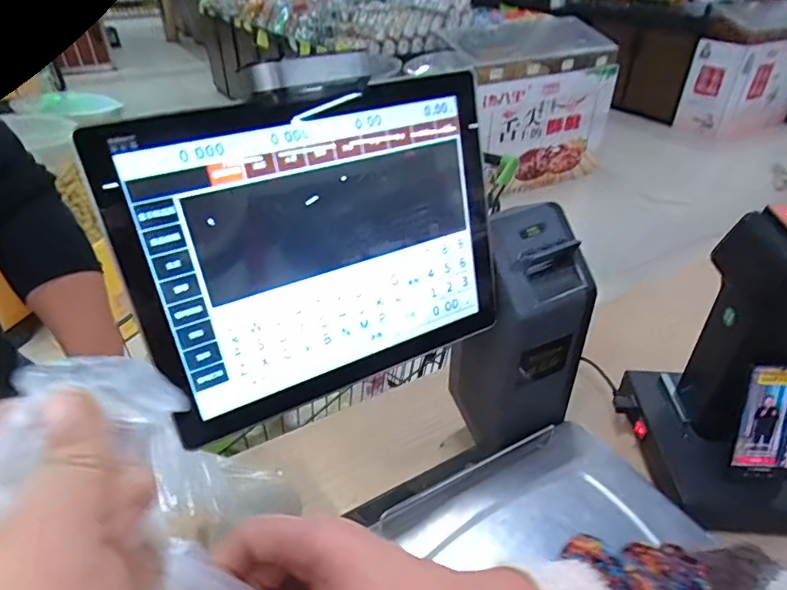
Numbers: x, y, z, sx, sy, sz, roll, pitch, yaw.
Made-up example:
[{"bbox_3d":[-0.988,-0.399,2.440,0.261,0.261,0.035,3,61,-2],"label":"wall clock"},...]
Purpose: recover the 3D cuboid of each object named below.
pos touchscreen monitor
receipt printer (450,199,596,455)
[{"bbox_3d":[-0.046,-0.042,0.460,0.348,0.275,0.037,-19,23,-24],"label":"pos touchscreen monitor"},{"bbox_3d":[0.168,0.057,0.645,0.157,0.313,0.104,-11,36,-15],"label":"receipt printer"}]

